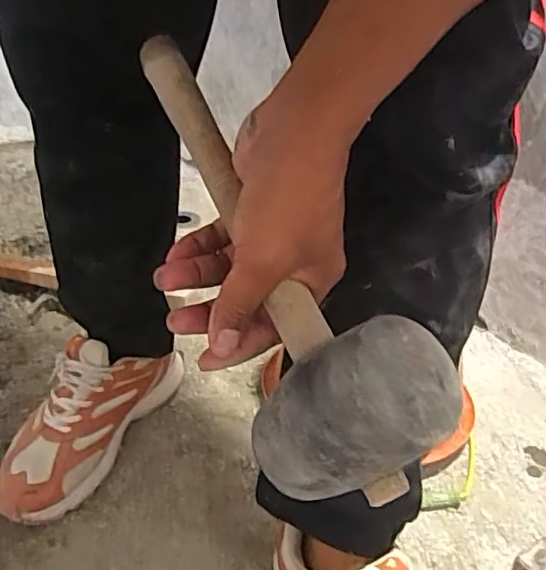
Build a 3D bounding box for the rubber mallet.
[{"bbox_3d":[-0.011,-0.023,0.342,0.058,0.102,0.297,-13,62,-28],"label":"rubber mallet"}]

